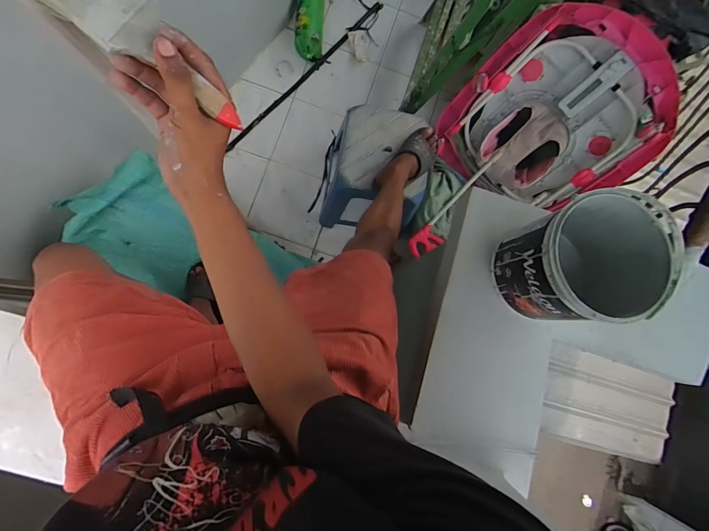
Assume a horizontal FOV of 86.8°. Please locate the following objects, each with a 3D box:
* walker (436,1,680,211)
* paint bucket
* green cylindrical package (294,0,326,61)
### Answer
[{"bbox_3d":[0.691,-0.522,1.354,0.638,0.676,0.320,34,37,9],"label":"walker"},{"bbox_3d":[0.355,-0.009,0.604,0.199,0.197,0.191,-1,83,-6],"label":"paint bucket"},{"bbox_3d":[-0.193,-1.090,1.640,0.121,0.114,0.391,4,83,-5],"label":"green cylindrical package"}]

